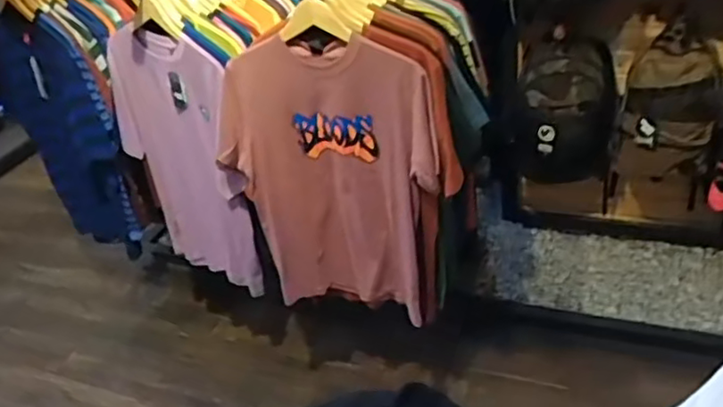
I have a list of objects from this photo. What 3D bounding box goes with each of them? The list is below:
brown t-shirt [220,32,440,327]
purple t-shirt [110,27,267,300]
[{"bbox_3d":[-0.061,-0.033,1.463,0.520,0.644,0.111,9,38,24],"label":"brown t-shirt"},{"bbox_3d":[-0.475,-0.102,1.715,0.490,0.679,0.075,21,44,36],"label":"purple t-shirt"}]

